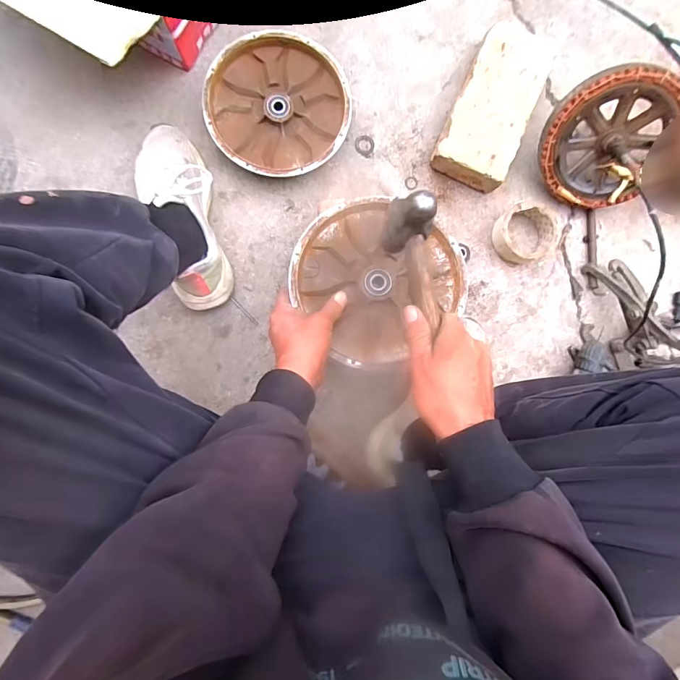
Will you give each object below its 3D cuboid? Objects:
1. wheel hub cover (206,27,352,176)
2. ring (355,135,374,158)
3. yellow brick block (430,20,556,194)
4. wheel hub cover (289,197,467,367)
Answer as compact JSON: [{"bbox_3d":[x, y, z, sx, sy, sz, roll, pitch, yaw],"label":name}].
[{"bbox_3d":[-0.094,-0.354,0.641,0.206,0.047,0.214,-29,92,-4],"label":"wheel hub cover"},{"bbox_3d":[0.040,-0.315,0.676,0.032,0.004,0.032,0,90,-4],"label":"ring"},{"bbox_3d":[0.244,-0.372,0.666,0.119,0.054,0.249,25,87,-3],"label":"yellow brick block"},{"bbox_3d":[0.042,-0.078,0.524,0.193,0.042,0.195,45,87,-3],"label":"wheel hub cover"}]

